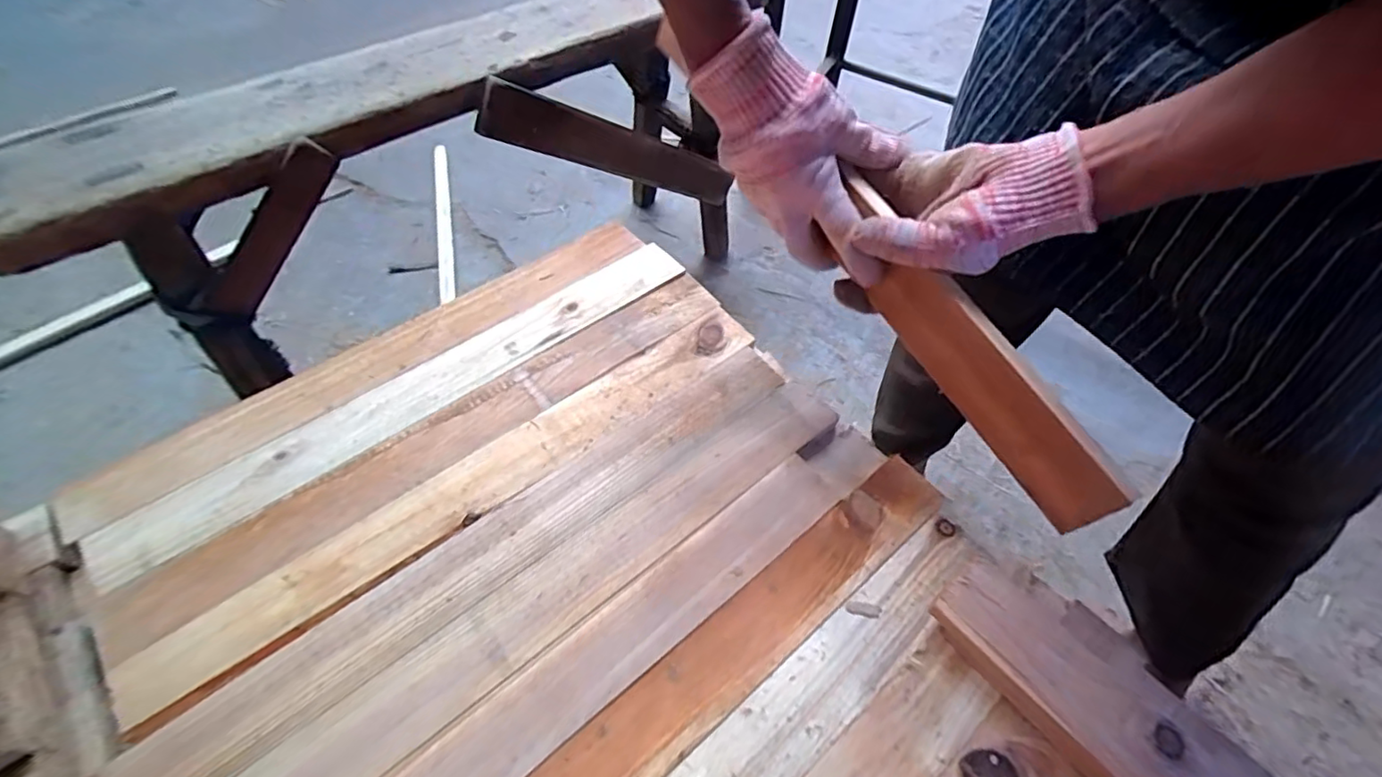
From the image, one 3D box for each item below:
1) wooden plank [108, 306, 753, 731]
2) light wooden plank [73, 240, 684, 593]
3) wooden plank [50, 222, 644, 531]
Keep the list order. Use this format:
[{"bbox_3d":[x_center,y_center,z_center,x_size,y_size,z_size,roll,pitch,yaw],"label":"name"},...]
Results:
[{"bbox_3d":[-0.151,0.062,0.460,0.486,0.010,0.056,-33,62,-25],"label":"wooden plank"},{"bbox_3d":[-0.217,-0.006,0.510,0.492,0.014,0.053,-33,62,-25],"label":"light wooden plank"},{"bbox_3d":[-0.256,-0.038,0.531,0.488,0.014,0.053,-32,61,-25],"label":"wooden plank"}]

